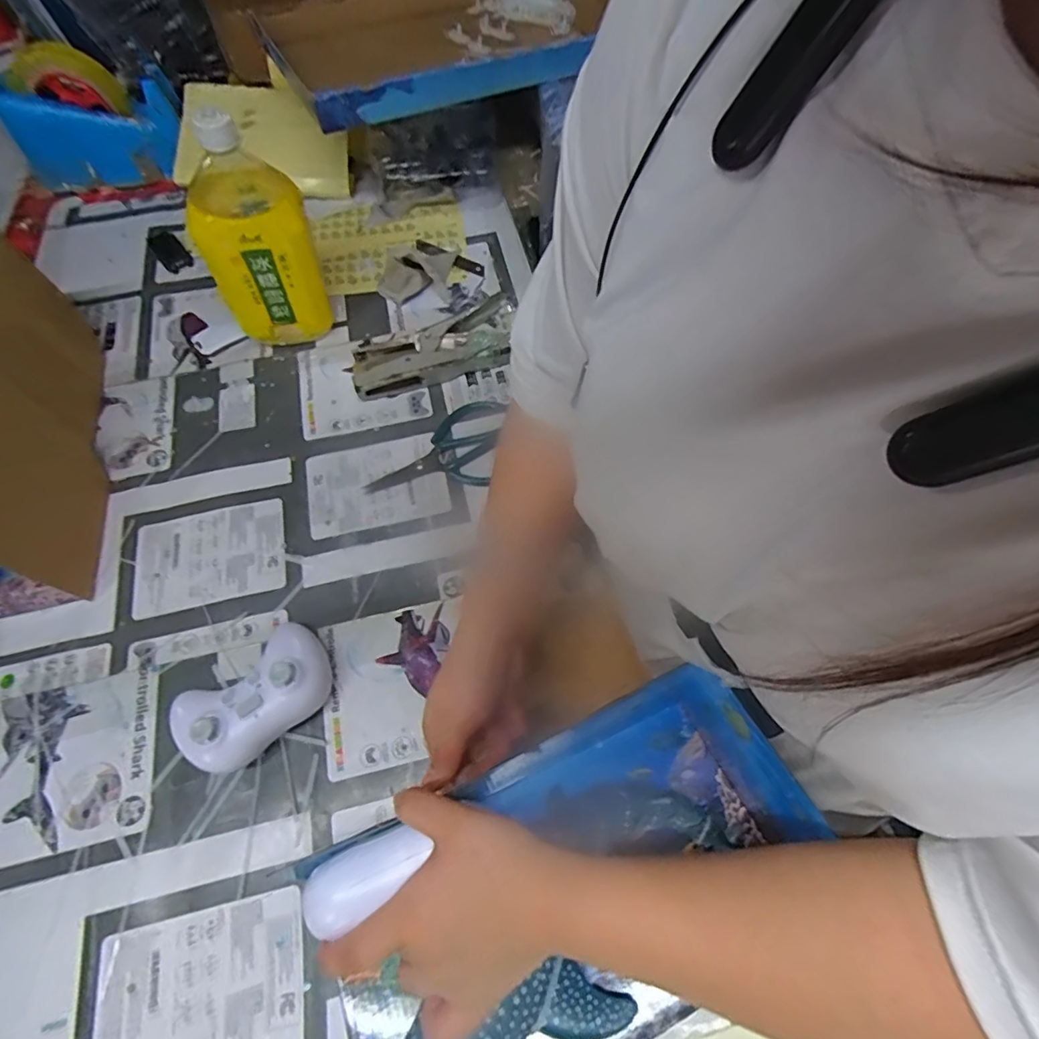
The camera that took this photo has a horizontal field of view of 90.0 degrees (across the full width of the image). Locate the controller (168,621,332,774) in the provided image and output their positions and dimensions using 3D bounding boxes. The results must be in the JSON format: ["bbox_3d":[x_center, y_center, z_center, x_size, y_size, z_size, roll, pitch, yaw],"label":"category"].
[{"bbox_3d":[-0.199,0.131,0.389,0.112,0.053,0.074,-38,70,-15],"label":"controller"}]

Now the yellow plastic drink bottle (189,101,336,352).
[{"bbox_3d":[-0.242,-0.260,0.488,0.098,0.199,0.083,-17,66,-7],"label":"yellow plastic drink bottle"}]

